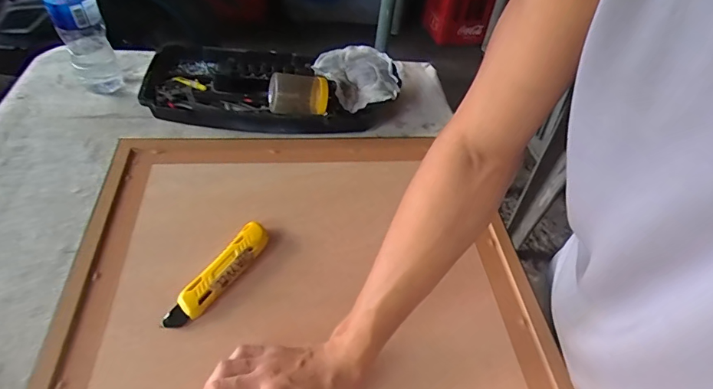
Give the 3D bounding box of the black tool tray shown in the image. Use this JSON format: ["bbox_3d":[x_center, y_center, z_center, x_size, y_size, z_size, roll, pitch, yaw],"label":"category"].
[{"bbox_3d":[-0.144,-0.176,0.717,0.355,0.075,0.170,3,45,-6],"label":"black tool tray"}]

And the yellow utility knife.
[{"bbox_3d":[-0.147,0.087,0.488,0.032,0.022,0.144,27,48,17],"label":"yellow utility knife"}]

